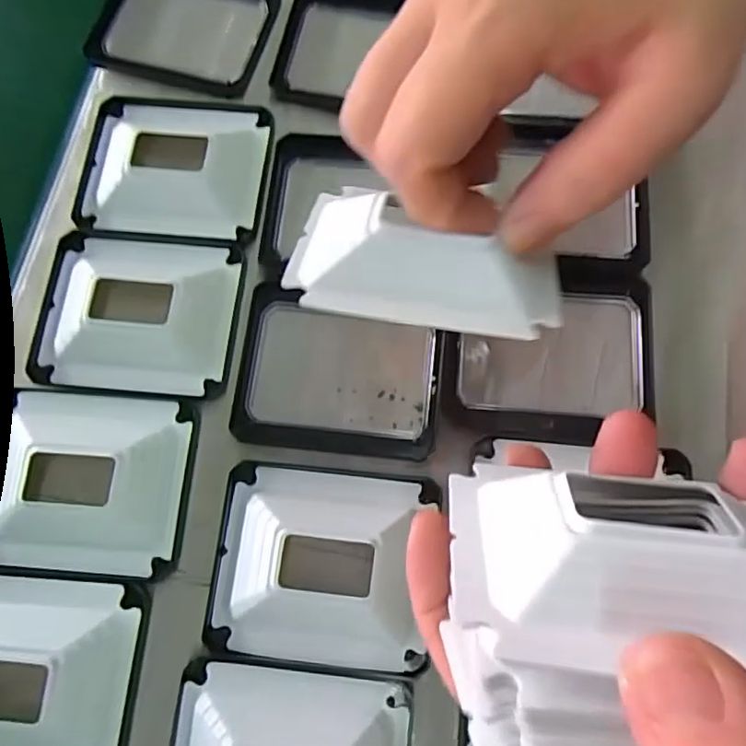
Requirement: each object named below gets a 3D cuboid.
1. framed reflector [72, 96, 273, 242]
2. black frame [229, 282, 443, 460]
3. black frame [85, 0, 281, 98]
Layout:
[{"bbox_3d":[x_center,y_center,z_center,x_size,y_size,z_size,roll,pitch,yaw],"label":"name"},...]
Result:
[{"bbox_3d":[-0.089,-0.094,0.260,0.080,0.013,0.068,5,73,3],"label":"framed reflector"},{"bbox_3d":[-0.014,-0.001,0.236,0.079,0.005,0.065,6,73,3],"label":"black frame"},{"bbox_3d":[-0.092,-0.170,0.287,0.083,0.005,0.071,17,74,6],"label":"black frame"}]

